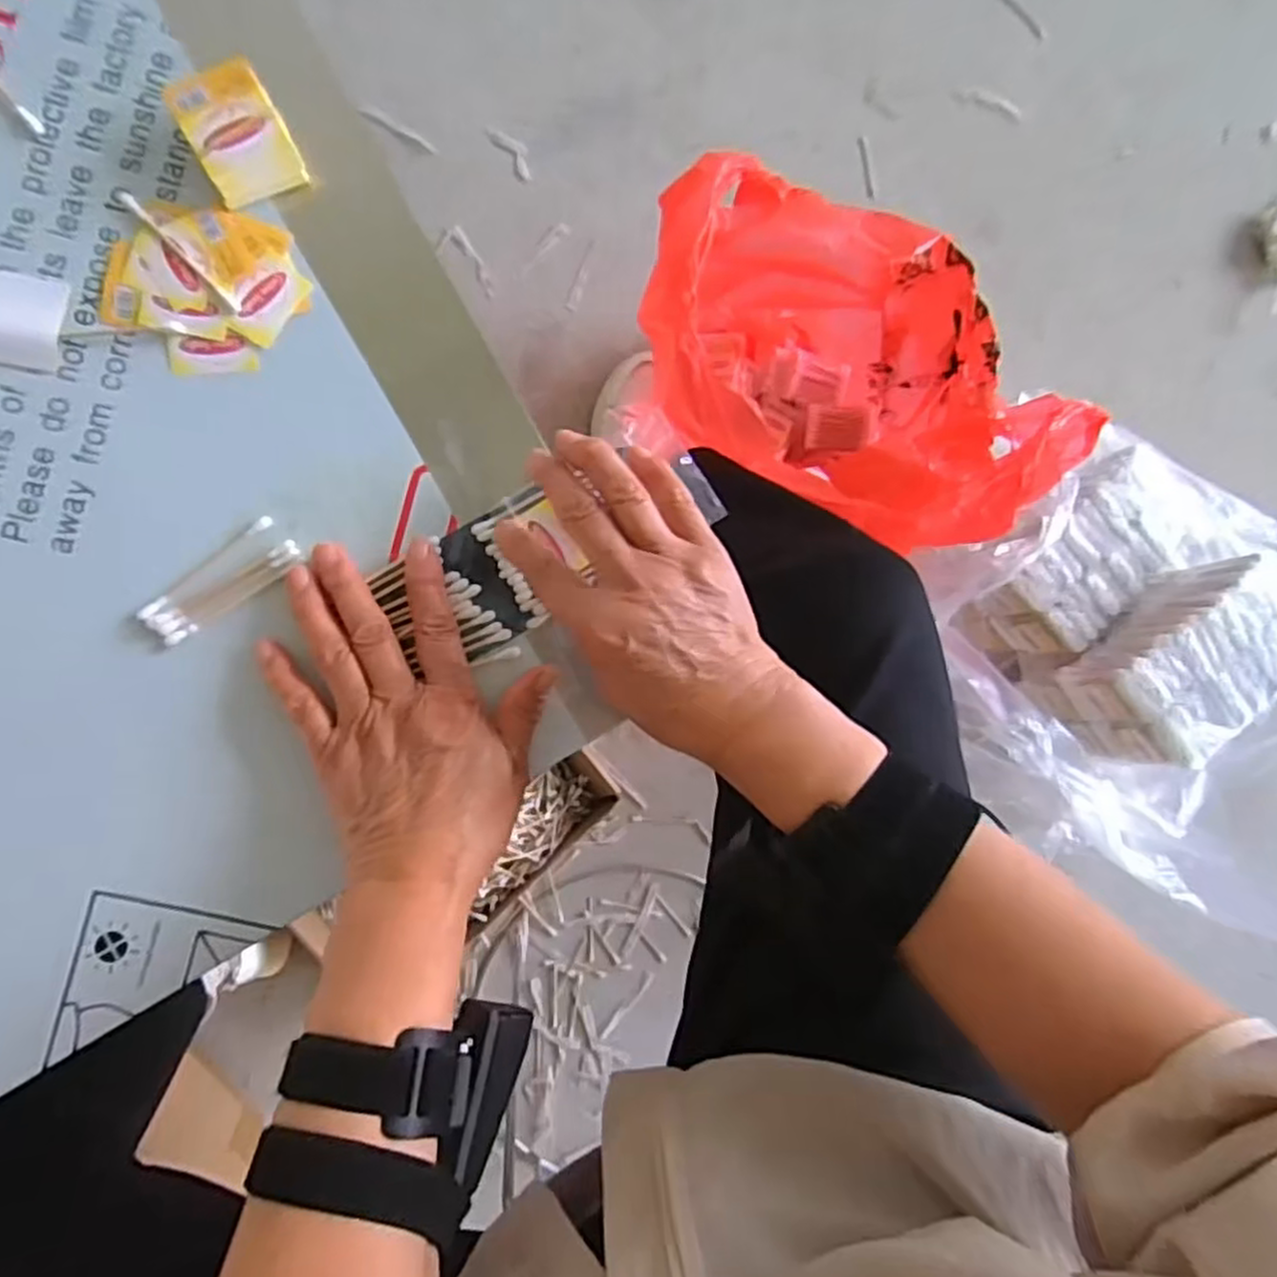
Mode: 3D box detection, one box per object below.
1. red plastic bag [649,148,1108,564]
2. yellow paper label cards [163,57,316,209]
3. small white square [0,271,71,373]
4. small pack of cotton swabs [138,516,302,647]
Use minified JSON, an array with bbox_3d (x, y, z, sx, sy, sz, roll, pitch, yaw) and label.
[{"bbox_3d":[0.183,-0.232,0.729,0.381,0.302,0.282,6,89,-8],"label":"red plastic bag"},{"bbox_3d":[-0.185,-0.233,0.348,0.040,0.024,0.052,-30,94,-8],"label":"yellow paper label cards"},{"bbox_3d":[-0.286,-0.146,0.343,0.040,0.004,0.043,9,88,-9],"label":"small white square"},{"bbox_3d":[-0.197,-0.026,0.354,0.073,0.005,0.026,-41,95,-7],"label":"small pack of cotton swabs"}]

